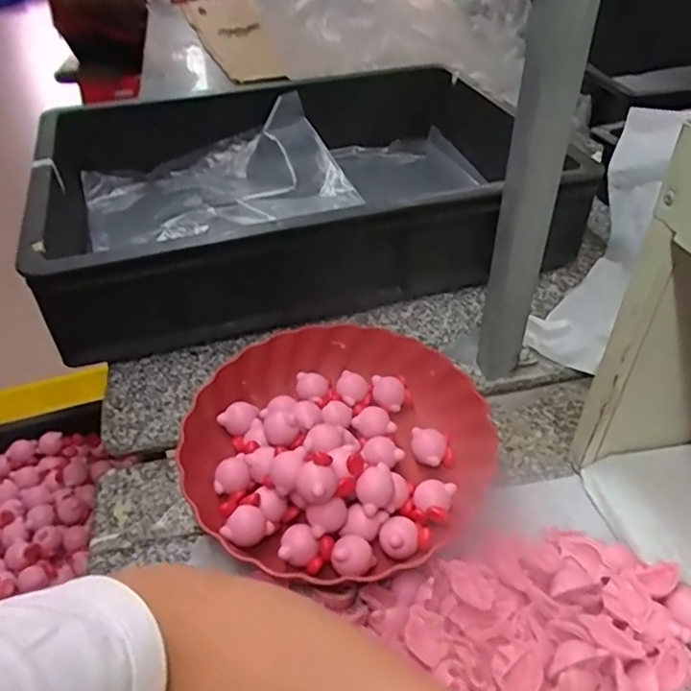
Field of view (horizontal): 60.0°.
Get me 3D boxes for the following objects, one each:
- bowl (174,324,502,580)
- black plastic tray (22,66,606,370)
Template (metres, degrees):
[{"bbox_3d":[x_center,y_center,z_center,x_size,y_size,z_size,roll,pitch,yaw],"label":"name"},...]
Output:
[{"bbox_3d":[-0.007,0.076,0.493,0.234,0.062,0.222,-1,42,1],"label":"bowl"},{"bbox_3d":[-0.056,-0.210,0.755,0.573,0.113,0.452,-12,42,-10],"label":"black plastic tray"}]

